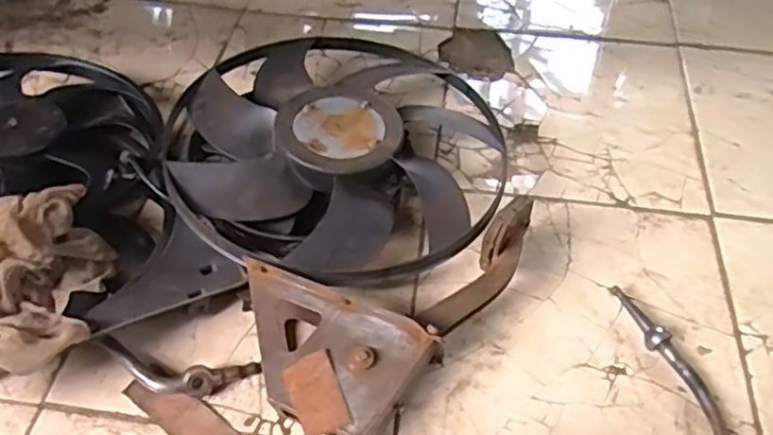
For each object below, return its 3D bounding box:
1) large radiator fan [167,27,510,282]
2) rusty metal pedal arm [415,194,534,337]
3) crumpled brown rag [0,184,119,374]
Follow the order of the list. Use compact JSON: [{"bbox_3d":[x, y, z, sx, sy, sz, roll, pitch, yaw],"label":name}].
[{"bbox_3d":[-0.075,-0.113,0.947,0.465,0.100,0.500,-21,56,-13],"label":"large radiator fan"},{"bbox_3d":[0.117,0.061,0.782,0.055,0.060,0.203,32,73,23],"label":"rusty metal pedal arm"},{"bbox_3d":[-0.403,0.070,0.757,0.131,0.110,0.237,-8,51,-7],"label":"crumpled brown rag"}]

